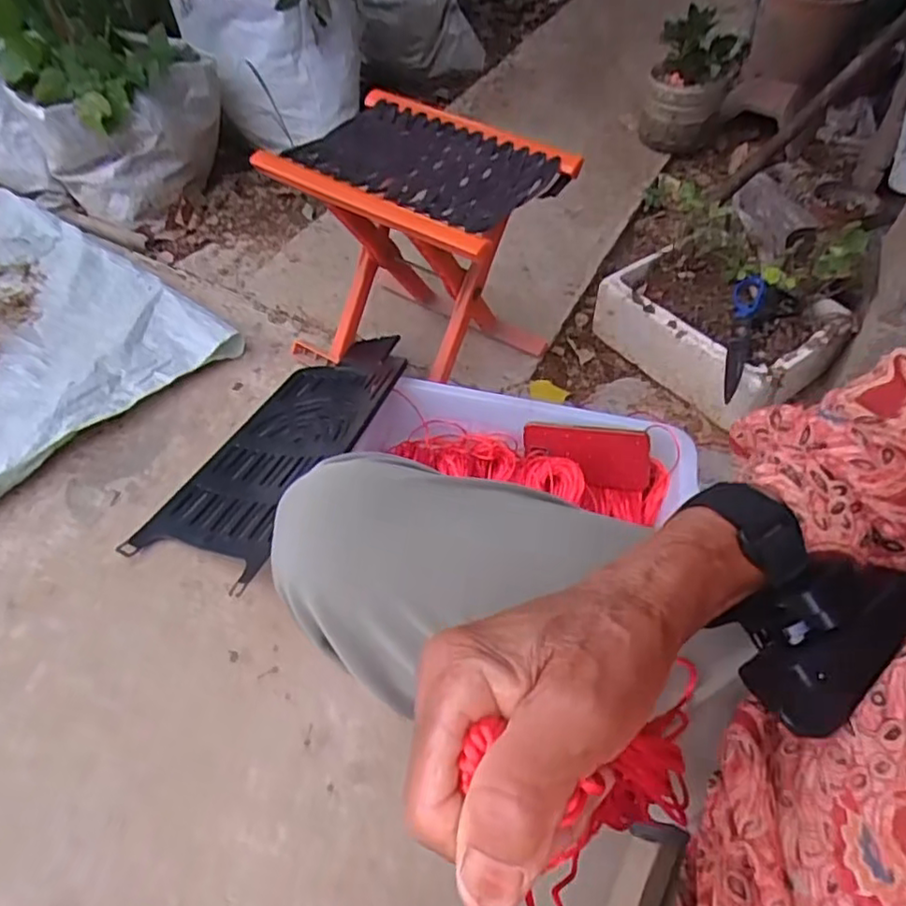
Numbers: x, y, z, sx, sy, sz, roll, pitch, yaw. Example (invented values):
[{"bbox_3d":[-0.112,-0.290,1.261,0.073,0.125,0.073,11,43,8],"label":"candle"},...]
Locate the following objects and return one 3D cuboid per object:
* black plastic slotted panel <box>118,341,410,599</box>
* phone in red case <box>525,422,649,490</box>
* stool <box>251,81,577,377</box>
[{"bbox_3d":[-0.215,-0.015,0.854,0.230,0.025,0.418,7,48,34],"label":"black plastic slotted panel"},{"bbox_3d":[0.167,0.003,0.824,0.157,0.077,0.009,7,24,24],"label":"phone in red case"},{"bbox_3d":[-0.043,-0.262,0.923,0.322,0.336,0.247,29,58,23],"label":"stool"}]

